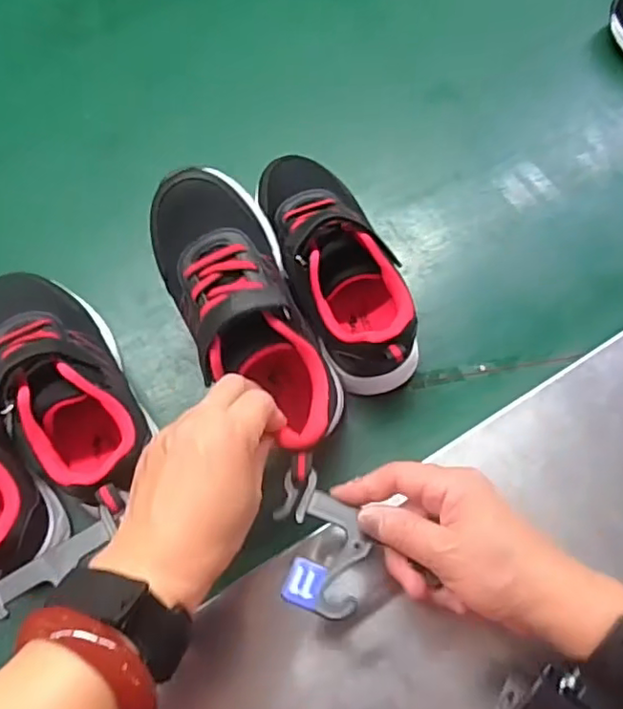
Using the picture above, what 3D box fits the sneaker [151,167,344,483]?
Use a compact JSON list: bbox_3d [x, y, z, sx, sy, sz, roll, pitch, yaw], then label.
[{"bbox_3d":[-0.041,-0.022,0.390,0.077,0.081,0.197,-28,84,-11],"label":"sneaker"}]

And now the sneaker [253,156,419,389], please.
[{"bbox_3d":[0.018,-0.067,0.434,0.074,0.088,0.195,-15,69,-7],"label":"sneaker"}]

